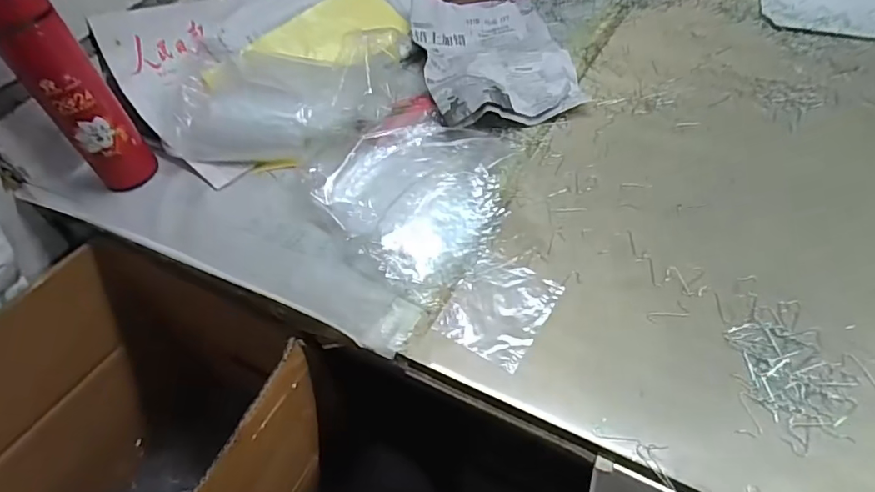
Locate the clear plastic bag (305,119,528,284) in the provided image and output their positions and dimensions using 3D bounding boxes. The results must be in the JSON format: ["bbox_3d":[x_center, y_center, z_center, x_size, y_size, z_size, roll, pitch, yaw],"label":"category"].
[{"bbox_3d":[-0.014,-0.065,0.566,0.189,0.024,0.221,20,53,22],"label":"clear plastic bag"}]

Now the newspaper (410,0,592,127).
[{"bbox_3d":[0.075,-0.264,0.711,0.198,0.055,0.298,-10,48,-3],"label":"newspaper"}]

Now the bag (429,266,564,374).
[{"bbox_3d":[0.055,0.054,0.468,0.084,0.006,0.097,25,55,25],"label":"bag"}]

